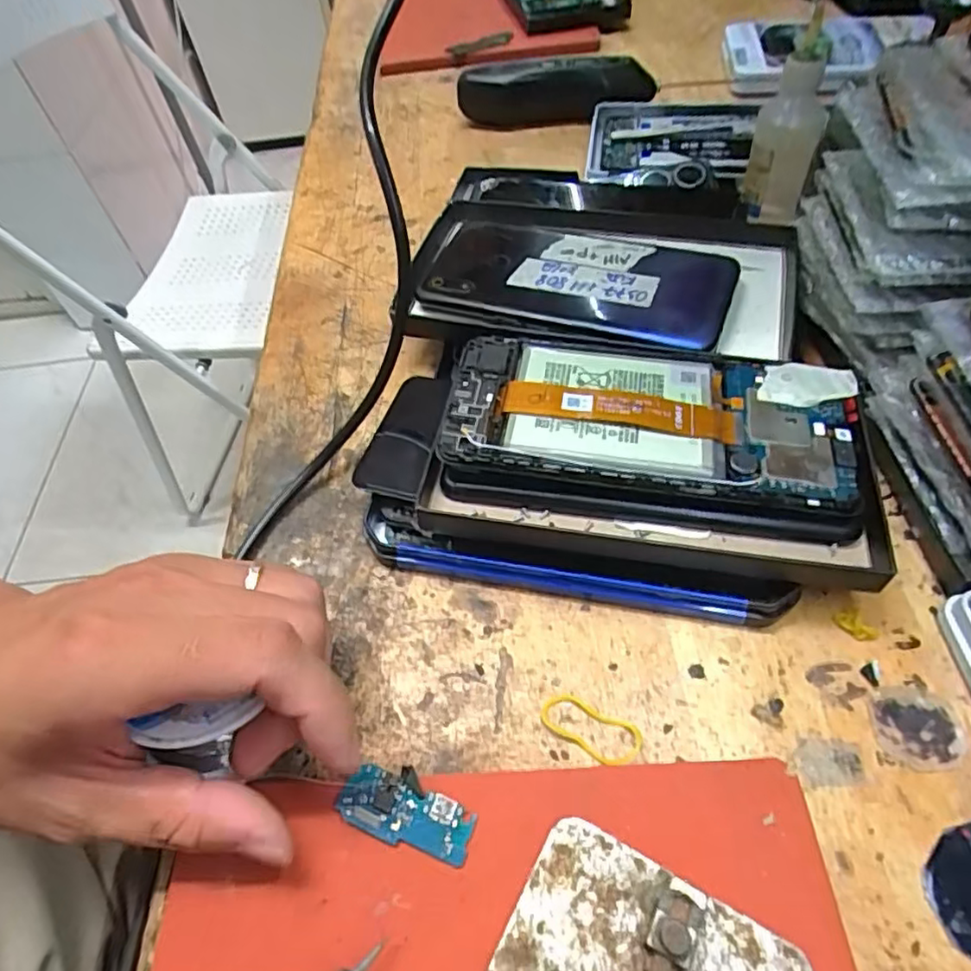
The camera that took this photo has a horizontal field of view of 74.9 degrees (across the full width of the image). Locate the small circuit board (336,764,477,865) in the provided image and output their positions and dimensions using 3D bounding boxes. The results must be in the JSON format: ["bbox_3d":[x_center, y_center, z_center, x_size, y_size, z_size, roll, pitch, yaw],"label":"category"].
[{"bbox_3d":[-0.026,0.106,0.209,0.045,0.005,0.021,11,56,14],"label":"small circuit board"}]

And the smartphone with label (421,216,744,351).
[{"bbox_3d":[0.044,-0.107,0.320,0.151,0.008,0.073,18,64,18],"label":"smartphone with label"}]

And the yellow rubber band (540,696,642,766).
[{"bbox_3d":[0.037,0.086,0.225,0.036,0.004,0.016,20,58,19],"label":"yellow rubber band"}]

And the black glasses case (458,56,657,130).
[{"bbox_3d":[0.051,-0.293,0.473,0.141,0.044,0.026,3,54,8],"label":"black glasses case"}]

